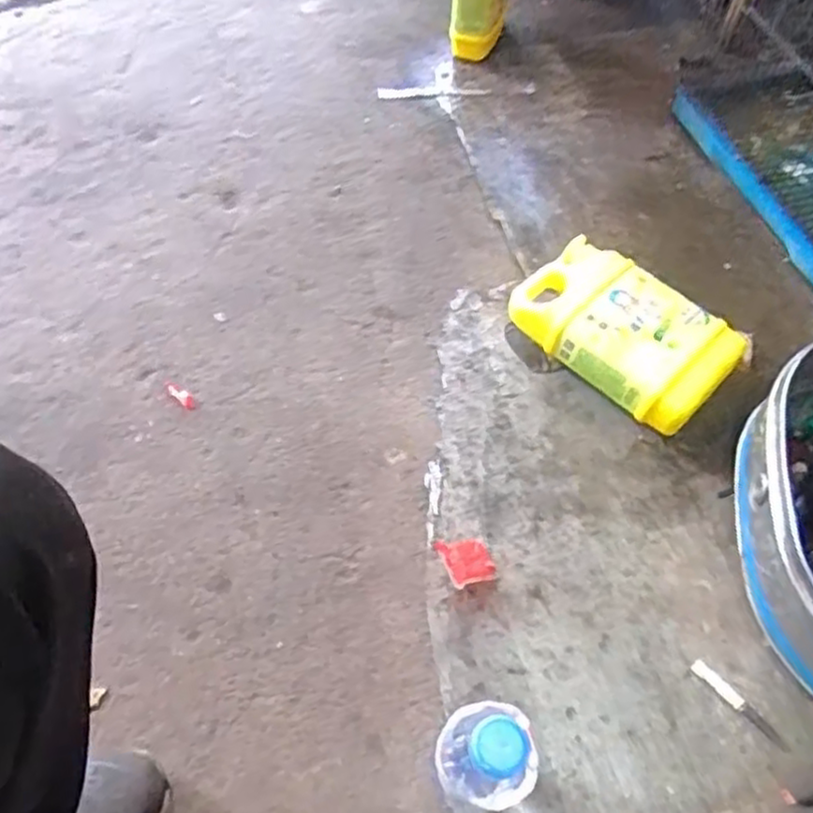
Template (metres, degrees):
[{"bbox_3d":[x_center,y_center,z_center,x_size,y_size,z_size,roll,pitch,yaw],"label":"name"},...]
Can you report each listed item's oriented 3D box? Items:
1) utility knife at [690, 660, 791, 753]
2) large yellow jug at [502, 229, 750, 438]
[{"bbox_3d":[0.288,0.256,0.632,0.095,0.005,0.014,39,65,21],"label":"utility knife"},{"bbox_3d":[0.231,-0.079,0.798,0.223,0.070,0.140,40,65,20],"label":"large yellow jug"}]

